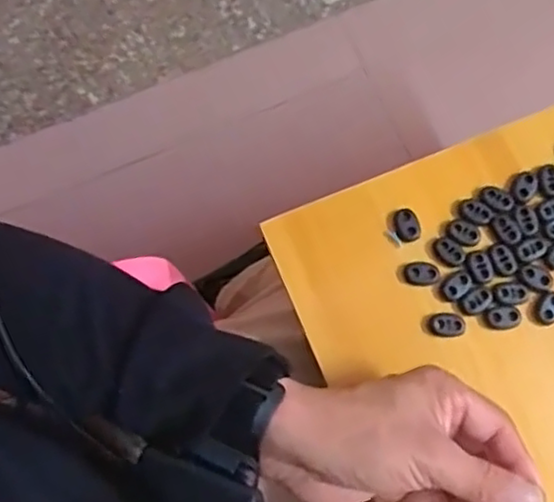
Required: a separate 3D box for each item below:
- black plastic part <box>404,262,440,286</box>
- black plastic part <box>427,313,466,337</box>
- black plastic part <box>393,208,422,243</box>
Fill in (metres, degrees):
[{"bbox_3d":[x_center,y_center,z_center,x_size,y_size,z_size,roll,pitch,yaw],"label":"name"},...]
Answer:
[{"bbox_3d":[0.090,0.014,0.422,0.022,0.004,0.014,3,78,0],"label":"black plastic part"},{"bbox_3d":[0.105,0.046,0.417,0.022,0.005,0.014,3,78,0],"label":"black plastic part"},{"bbox_3d":[0.083,-0.016,0.432,0.015,0.005,0.022,-20,78,-5],"label":"black plastic part"}]

